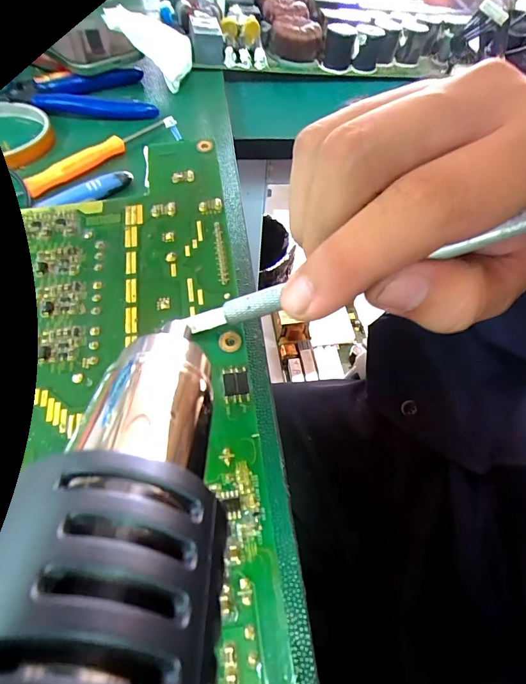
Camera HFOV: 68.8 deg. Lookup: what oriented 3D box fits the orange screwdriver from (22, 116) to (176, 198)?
[{"bbox_3d":[-0.113,-0.136,0.274,0.010,0.012,0.120,32,58,17],"label":"orange screwdriver"}]

